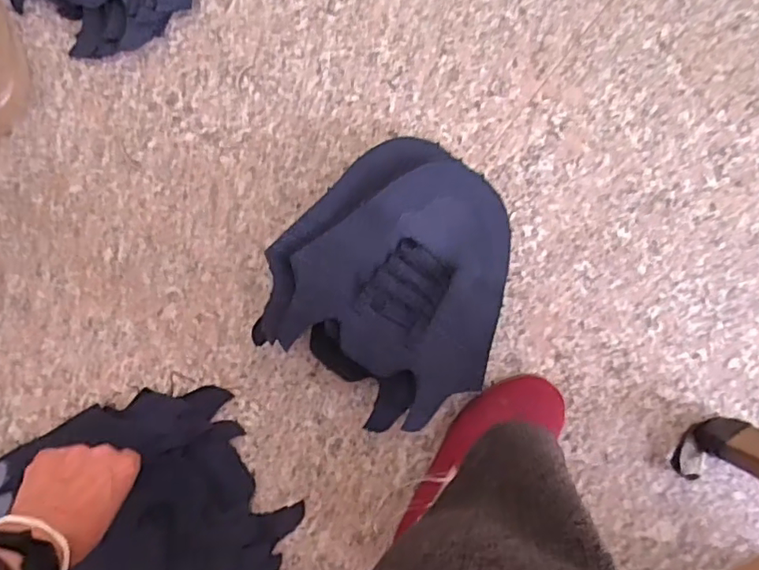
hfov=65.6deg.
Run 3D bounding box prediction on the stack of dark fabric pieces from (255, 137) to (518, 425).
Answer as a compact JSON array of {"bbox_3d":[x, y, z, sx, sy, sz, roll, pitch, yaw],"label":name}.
[{"bbox_3d":[0.027,-0.006,0.573,0.215,0.083,0.245,39,87,0],"label":"stack of dark fabric pieces"}]

